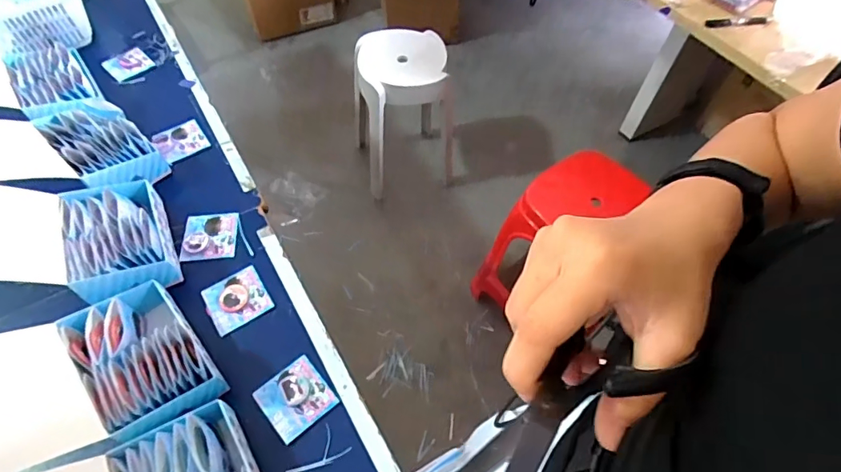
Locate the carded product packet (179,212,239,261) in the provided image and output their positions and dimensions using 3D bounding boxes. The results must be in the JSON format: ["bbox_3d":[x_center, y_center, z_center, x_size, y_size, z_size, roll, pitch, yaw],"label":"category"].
[{"bbox_3d":[-0.275,-0.002,0.631,0.067,0.009,0.068,-4,58,-9],"label":"carded product packet"}]

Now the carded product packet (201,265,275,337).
[{"bbox_3d":[-0.223,0.076,0.584,0.069,0.008,0.071,-28,61,-18],"label":"carded product packet"}]

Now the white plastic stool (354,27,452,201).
[{"bbox_3d":[-0.062,-0.389,1.472,0.263,0.395,0.251,-10,57,-8],"label":"white plastic stool"}]

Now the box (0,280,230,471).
[{"bbox_3d":[-0.323,0.132,0.463,0.187,0.137,0.158,-33,63,-21],"label":"box"}]

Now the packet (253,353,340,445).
[{"bbox_3d":[-0.134,0.172,0.517,0.066,0.012,0.070,-36,64,-22],"label":"packet"}]

